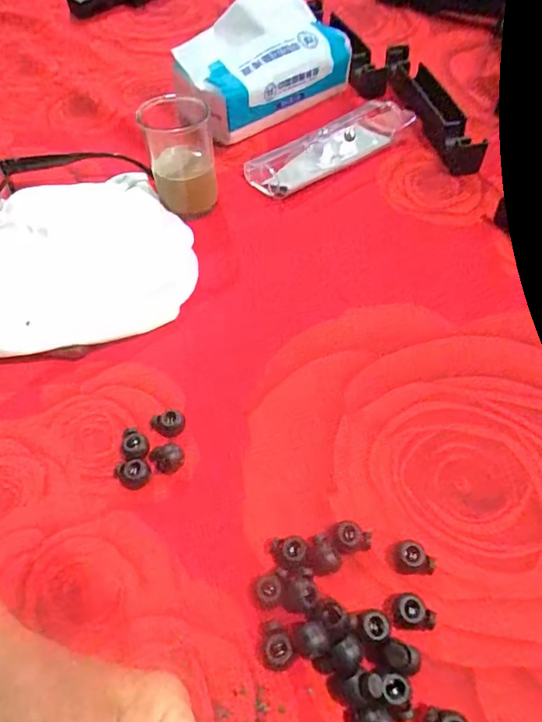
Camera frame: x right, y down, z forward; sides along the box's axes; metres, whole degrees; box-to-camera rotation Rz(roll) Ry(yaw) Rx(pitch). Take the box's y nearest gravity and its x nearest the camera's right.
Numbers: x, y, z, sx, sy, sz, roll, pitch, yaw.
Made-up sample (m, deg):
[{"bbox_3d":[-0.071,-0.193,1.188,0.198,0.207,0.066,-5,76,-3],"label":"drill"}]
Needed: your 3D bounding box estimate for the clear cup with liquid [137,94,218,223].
[{"bbox_3d":[-0.070,-0.158,0.388,0.049,0.079,0.059,-14,55,-5],"label":"clear cup with liquid"}]

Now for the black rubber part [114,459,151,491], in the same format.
[{"bbox_3d":[-0.077,0.063,0.276,0.015,0.010,0.016,-2,55,3],"label":"black rubber part"}]

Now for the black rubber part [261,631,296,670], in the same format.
[{"bbox_3d":[0.004,0.132,0.223,0.015,0.012,0.014,-19,56,-9],"label":"black rubber part"}]

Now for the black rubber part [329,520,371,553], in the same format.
[{"bbox_3d":[0.041,0.090,0.251,0.021,0.010,0.014,-7,55,-1],"label":"black rubber part"}]

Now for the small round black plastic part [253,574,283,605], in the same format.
[{"bbox_3d":[-0.002,0.111,0.237,0.013,0.011,0.012,-2,55,3],"label":"small round black plastic part"}]

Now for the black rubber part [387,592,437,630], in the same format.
[{"bbox_3d":[0.066,0.118,0.230,0.020,0.013,0.014,2,55,6],"label":"black rubber part"}]

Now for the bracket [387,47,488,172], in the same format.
[{"bbox_3d":[0.149,-0.243,0.466,0.032,0.026,0.187,-11,55,-3],"label":"bracket"}]

